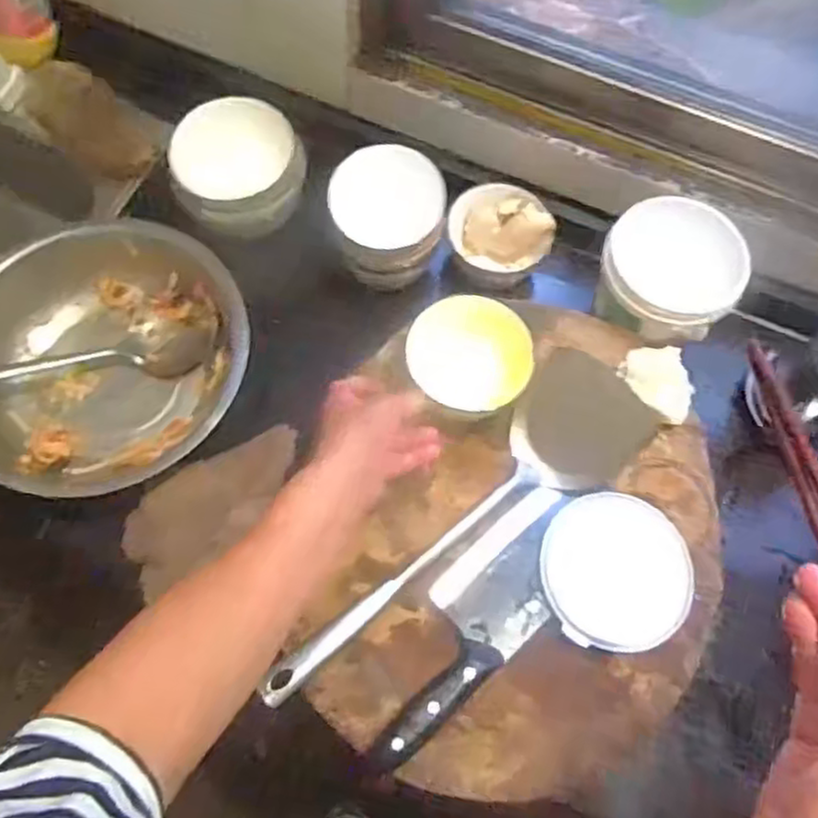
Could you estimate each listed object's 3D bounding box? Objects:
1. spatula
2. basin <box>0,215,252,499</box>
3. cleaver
[{"bbox_3d":[0.047,0.103,0.601,0.385,0.028,0.100,-41,75,-17],"label":"spatula"},{"bbox_3d":[-0.290,-0.045,0.710,0.268,0.091,0.271,1,68,-2],"label":"basin"},{"bbox_3d":[0.054,0.167,0.582,0.251,0.018,0.080,-42,75,-17],"label":"cleaver"}]

